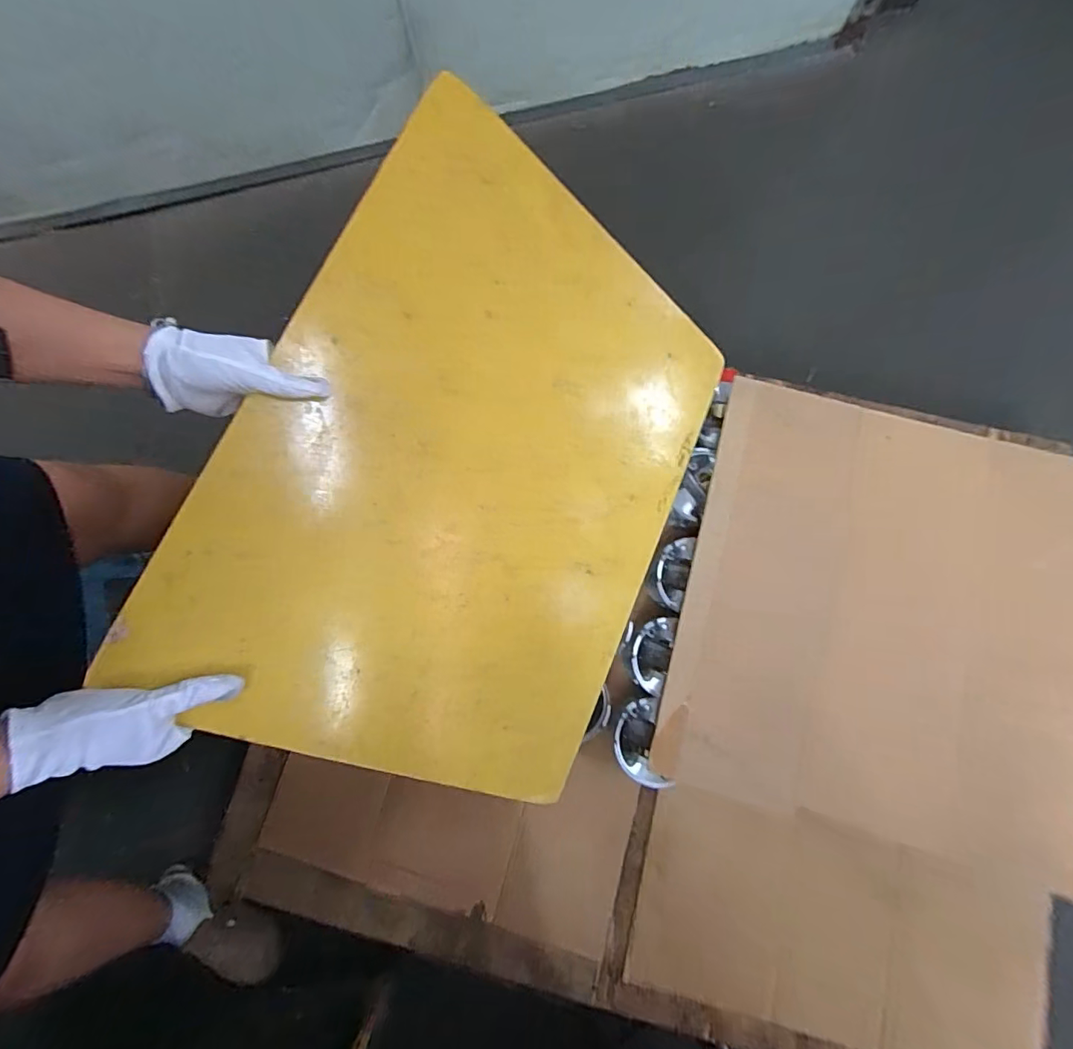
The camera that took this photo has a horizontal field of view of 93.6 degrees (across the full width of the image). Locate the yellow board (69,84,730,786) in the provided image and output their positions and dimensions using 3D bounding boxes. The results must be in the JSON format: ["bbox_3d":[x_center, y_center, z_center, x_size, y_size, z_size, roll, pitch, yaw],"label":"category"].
[{"bbox_3d":[-0.040,-0.052,0.563,0.487,0.018,0.653,31,77,-29],"label":"yellow board"}]

